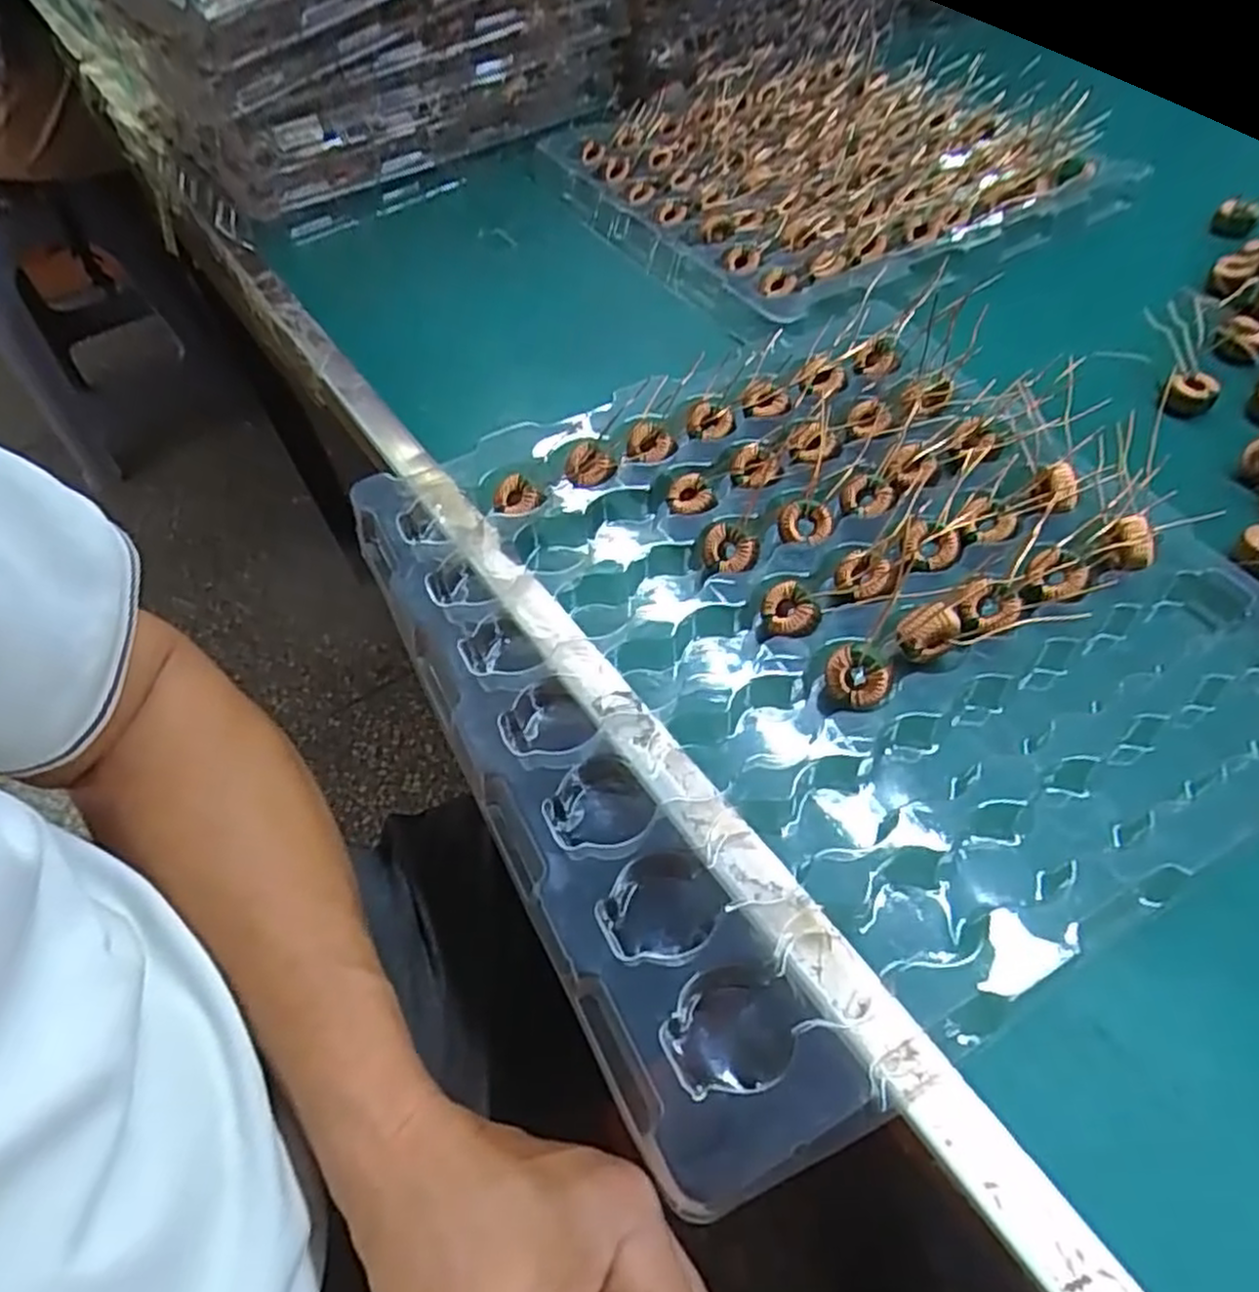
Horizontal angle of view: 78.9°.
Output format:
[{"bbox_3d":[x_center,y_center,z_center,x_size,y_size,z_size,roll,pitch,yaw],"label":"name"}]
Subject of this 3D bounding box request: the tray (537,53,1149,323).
[{"bbox_3d":[0.120,-0.349,0.537,0.281,0.027,0.349,-29,58,-15],"label":"tray"}]

